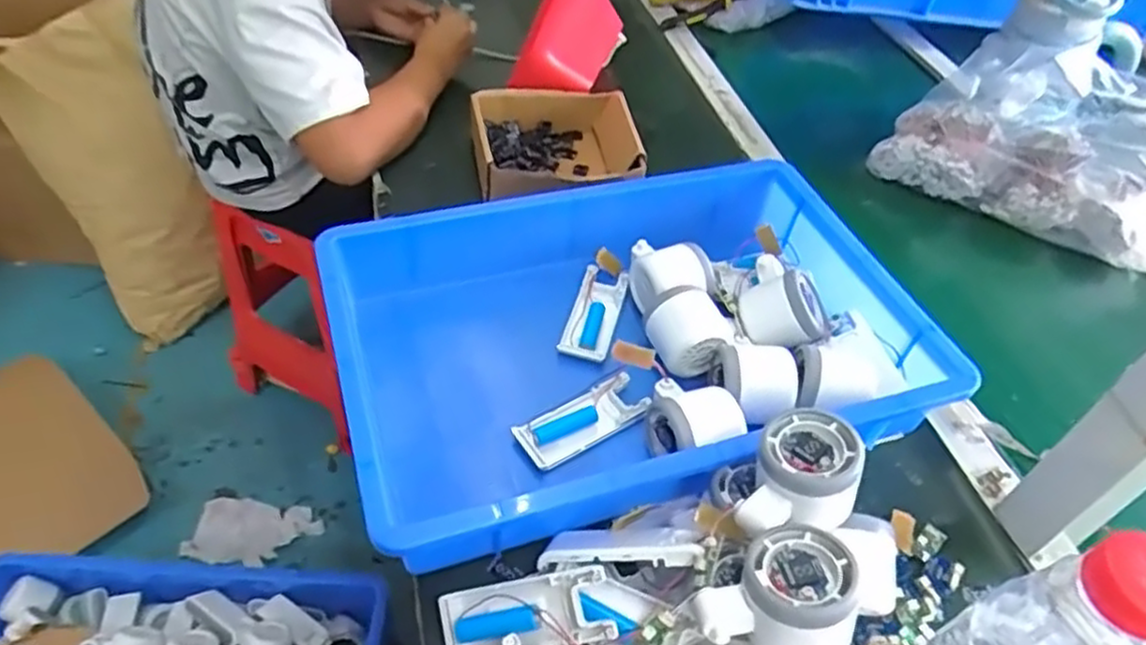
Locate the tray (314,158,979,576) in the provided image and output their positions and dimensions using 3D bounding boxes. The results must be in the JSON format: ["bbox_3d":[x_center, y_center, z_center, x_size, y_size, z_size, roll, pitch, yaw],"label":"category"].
[{"bbox_3d":[0.045,0.007,0.572,0.429,0.088,0.285,-11,49,-16],"label":"tray"}]

